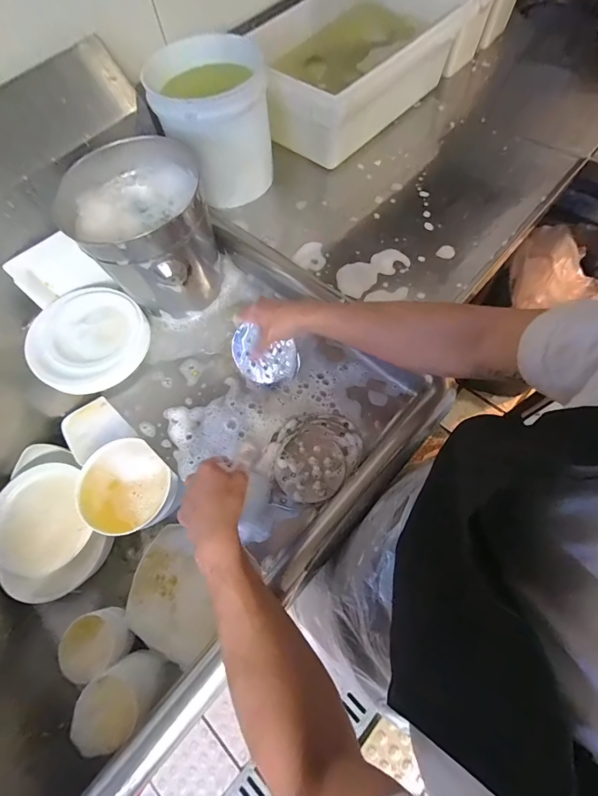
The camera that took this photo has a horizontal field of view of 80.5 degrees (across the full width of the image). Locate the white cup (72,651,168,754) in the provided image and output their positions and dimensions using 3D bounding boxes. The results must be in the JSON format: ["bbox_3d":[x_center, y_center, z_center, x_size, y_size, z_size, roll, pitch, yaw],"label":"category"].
[{"bbox_3d":[-0.299,0.512,0.603,0.130,0.083,0.099,-41,70,-14],"label":"white cup"}]

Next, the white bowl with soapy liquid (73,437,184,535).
[{"bbox_3d":[-0.340,0.182,0.711,0.174,0.074,0.169,26,70,14],"label":"white bowl with soapy liquid"}]

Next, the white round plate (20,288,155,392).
[{"bbox_3d":[-0.348,-0.102,0.589,0.183,0.019,0.175,3,75,-11],"label":"white round plate"}]

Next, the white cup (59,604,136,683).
[{"bbox_3d":[-0.369,0.444,0.639,0.096,0.070,0.099,-1,66,3],"label":"white cup"}]

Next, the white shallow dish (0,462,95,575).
[{"bbox_3d":[-0.560,0.258,0.755,0.194,0.036,0.213,-1,66,3],"label":"white shallow dish"}]

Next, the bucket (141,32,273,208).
[{"bbox_3d":[-0.136,-0.473,0.610,0.164,0.161,0.186,-8,65,-1],"label":"bucket"}]

